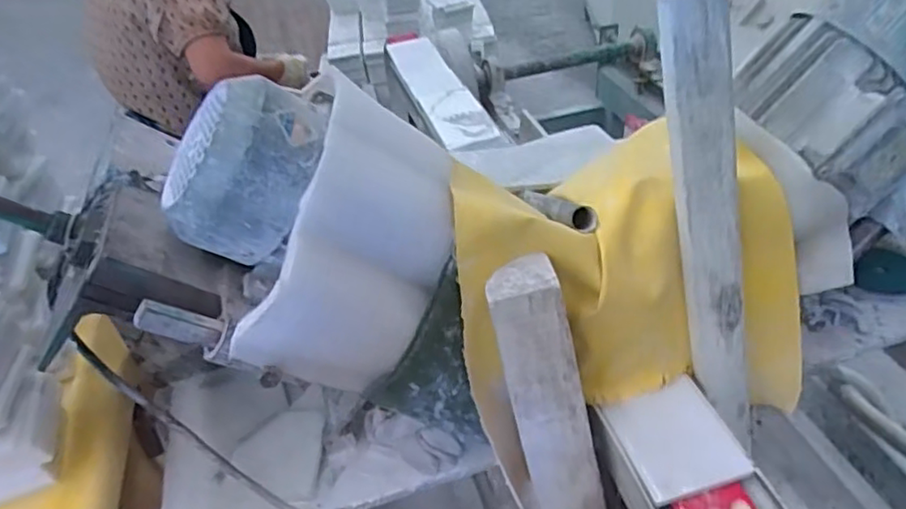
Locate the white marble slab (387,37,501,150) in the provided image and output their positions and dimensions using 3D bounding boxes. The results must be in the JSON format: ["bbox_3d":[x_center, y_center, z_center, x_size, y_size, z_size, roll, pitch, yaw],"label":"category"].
[{"bbox_3d":[-0.038,-0.344,1.298,0.099,0.029,0.504,-14,39,-10],"label":"white marble slab"}]

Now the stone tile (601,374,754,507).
[{"bbox_3d":[0.216,0.177,0.619,0.098,0.011,0.113,-20,43,-4],"label":"stone tile"}]

